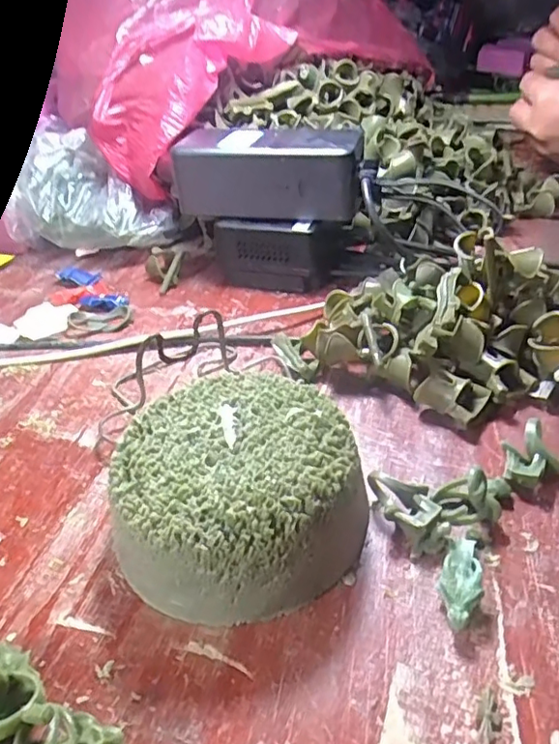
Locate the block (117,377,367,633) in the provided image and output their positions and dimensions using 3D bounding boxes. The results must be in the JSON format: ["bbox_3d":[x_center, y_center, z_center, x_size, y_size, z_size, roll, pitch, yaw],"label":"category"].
[{"bbox_3d":[-0.016,0.049,0.247,0.098,0.047,0.096,-3,37,2],"label":"block"}]

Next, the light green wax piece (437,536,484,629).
[{"bbox_3d":[0.070,0.081,0.222,0.015,0.014,0.041,13,40,22],"label":"light green wax piece"}]

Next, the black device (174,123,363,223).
[{"bbox_3d":[-0.010,-0.139,0.405,0.133,0.053,0.039,6,38,13],"label":"black device"}]

